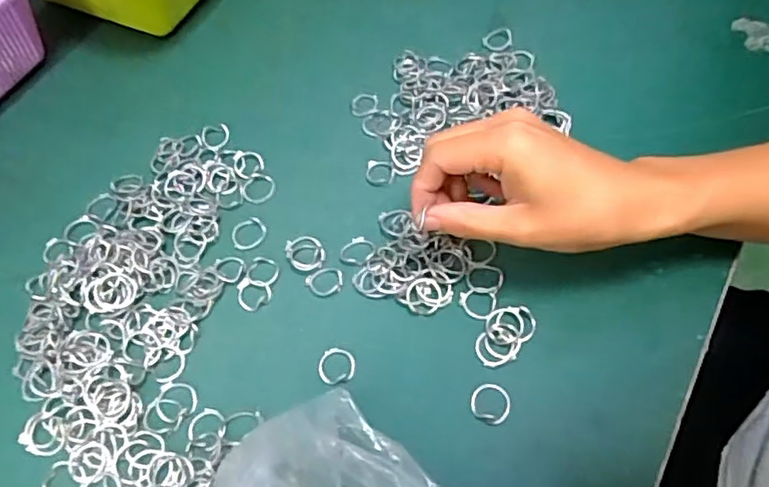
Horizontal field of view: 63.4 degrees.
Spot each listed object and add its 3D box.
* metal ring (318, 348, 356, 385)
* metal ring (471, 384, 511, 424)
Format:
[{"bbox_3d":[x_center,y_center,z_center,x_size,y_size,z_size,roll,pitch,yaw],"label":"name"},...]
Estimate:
[{"bbox_3d":[-0.027,0.068,0.348,0.021,0.004,0.021,-2,59,3],"label":"metal ring"},{"bbox_3d":[0.057,0.084,0.330,0.021,0.004,0.021,-2,59,3],"label":"metal ring"}]

